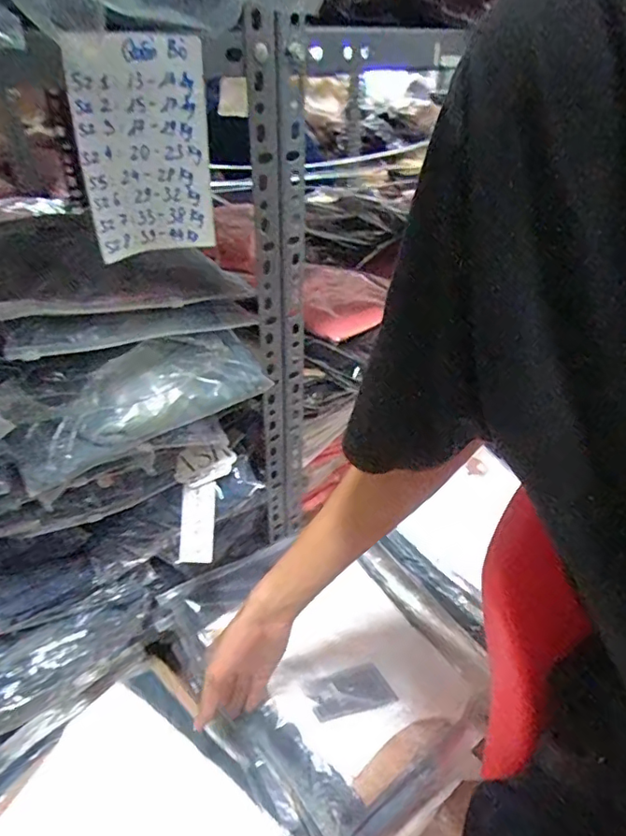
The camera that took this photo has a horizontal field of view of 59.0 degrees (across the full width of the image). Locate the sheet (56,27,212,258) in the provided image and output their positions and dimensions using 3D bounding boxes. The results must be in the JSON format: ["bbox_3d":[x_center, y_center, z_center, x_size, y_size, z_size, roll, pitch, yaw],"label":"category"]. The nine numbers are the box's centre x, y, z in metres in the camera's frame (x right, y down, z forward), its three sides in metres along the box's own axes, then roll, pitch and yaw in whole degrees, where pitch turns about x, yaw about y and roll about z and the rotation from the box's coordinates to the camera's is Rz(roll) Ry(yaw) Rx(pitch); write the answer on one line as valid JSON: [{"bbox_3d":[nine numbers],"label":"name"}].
[{"bbox_3d":[-0.122,-0.194,0.402,0.098,0.141,0.014,-25,43,-31],"label":"sheet"}]

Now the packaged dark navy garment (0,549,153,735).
[{"bbox_3d":[-0.298,0.224,0.583,0.242,0.147,0.050,-9,12,-34],"label":"packaged dark navy garment"}]

